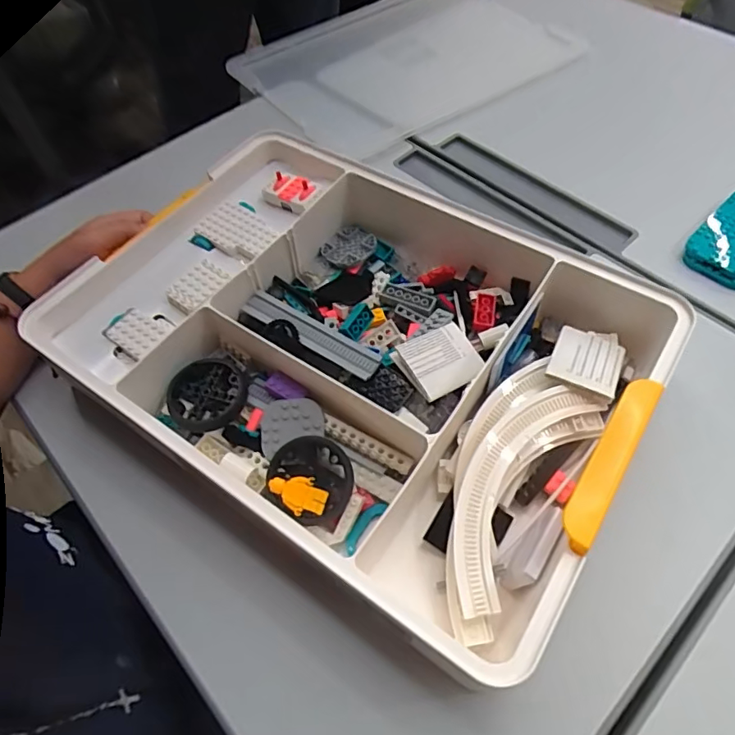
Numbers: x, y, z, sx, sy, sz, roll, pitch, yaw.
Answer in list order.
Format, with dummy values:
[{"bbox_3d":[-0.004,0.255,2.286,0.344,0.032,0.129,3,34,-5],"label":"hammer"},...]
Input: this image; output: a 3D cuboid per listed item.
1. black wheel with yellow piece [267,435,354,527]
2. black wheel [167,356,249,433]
[{"bbox_3d":[-0.039,0.078,0.364,0.055,0.020,0.056,0,57,0],"label":"black wheel with yellow piece"},{"bbox_3d":[-0.120,0.021,0.399,0.054,0.013,0.059,0,57,0],"label":"black wheel"}]

